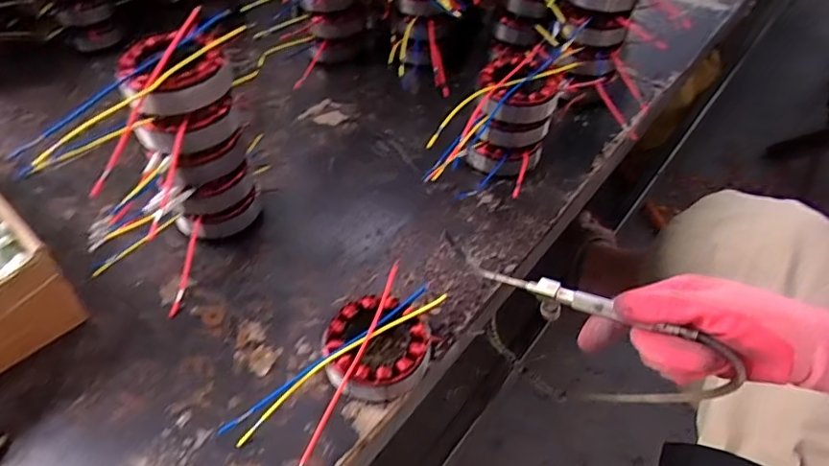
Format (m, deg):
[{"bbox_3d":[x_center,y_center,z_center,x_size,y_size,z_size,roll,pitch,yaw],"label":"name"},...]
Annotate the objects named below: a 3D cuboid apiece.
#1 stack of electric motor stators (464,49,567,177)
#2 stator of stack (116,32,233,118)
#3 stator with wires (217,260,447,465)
[{"bbox_3d":[0.111,-0.126,0.619,0.086,0.114,0.085,15,50,13],"label":"stack of electric motor stators"},{"bbox_3d":[-0.202,-0.136,0.465,0.089,0.040,0.084,-20,52,-17],"label":"stator of stack"},{"bbox_3d":[-0.050,0.114,0.446,0.091,0.042,0.197,30,55,24],"label":"stator with wires"}]

